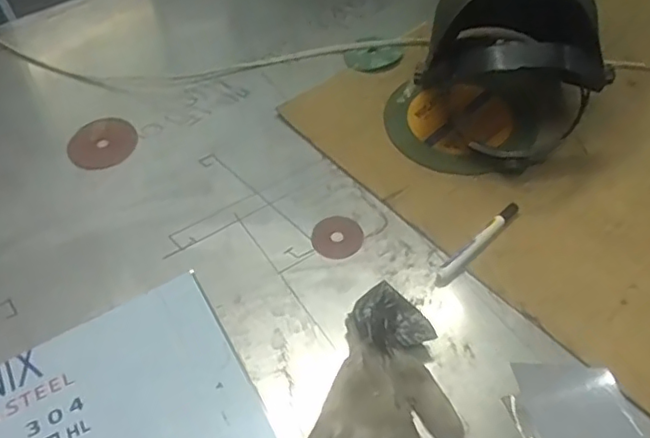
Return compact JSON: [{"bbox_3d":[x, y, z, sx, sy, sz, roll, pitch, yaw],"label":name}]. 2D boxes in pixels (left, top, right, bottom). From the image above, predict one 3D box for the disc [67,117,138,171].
[{"bbox_3d":[-0.322,-0.110,0.887,0.095,0.004,0.100,-2,54,3],"label":"disc"}]

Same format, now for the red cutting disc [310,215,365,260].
[{"bbox_3d":[0.016,0.023,0.770,0.063,0.004,0.063,-2,56,3],"label":"red cutting disc"}]

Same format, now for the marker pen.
[{"bbox_3d":[0.190,0.026,0.744,0.142,0.020,0.019,-36,58,-24],"label":"marker pen"}]

